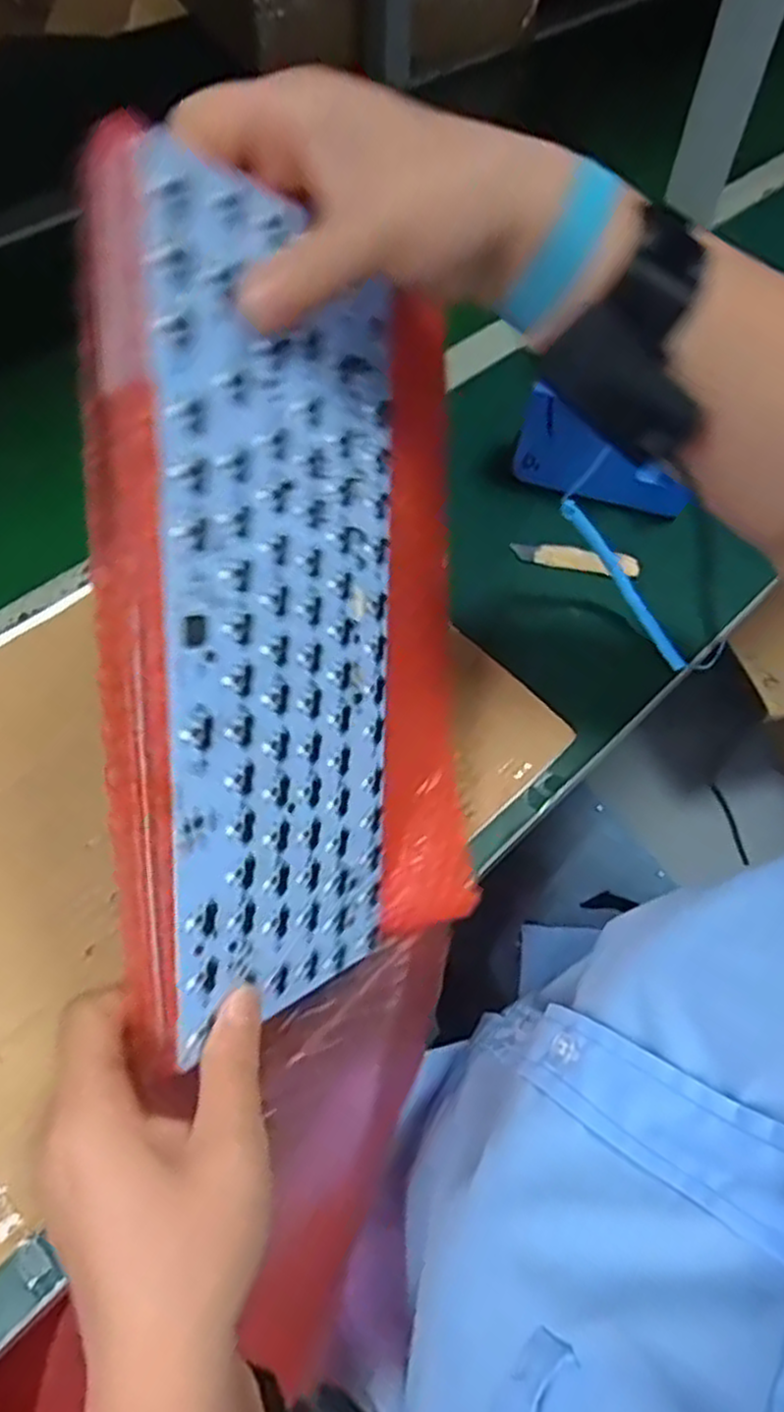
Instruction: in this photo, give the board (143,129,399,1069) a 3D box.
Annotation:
[{"bbox_3d":[-0.039,-0.025,0.299,0.004,0.300,0.118,10,14,36],"label":"board"}]

